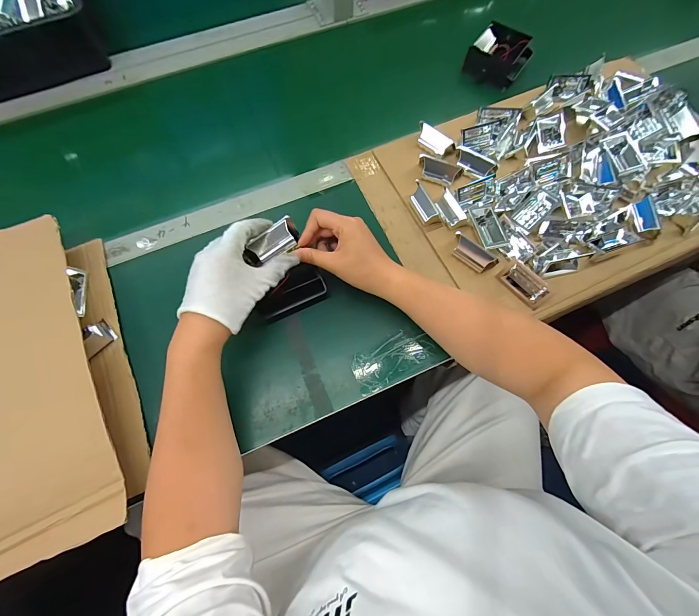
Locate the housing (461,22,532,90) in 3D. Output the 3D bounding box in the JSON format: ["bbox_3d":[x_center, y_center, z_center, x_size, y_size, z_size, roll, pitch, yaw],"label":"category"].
[{"bbox_3d":[0.261,-0.439,0.560,0.089,0.034,0.097,35,74,10],"label":"housing"}]

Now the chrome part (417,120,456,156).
[{"bbox_3d":[0.128,-0.251,0.483,0.063,0.021,0.024,43,76,13],"label":"chrome part"}]

